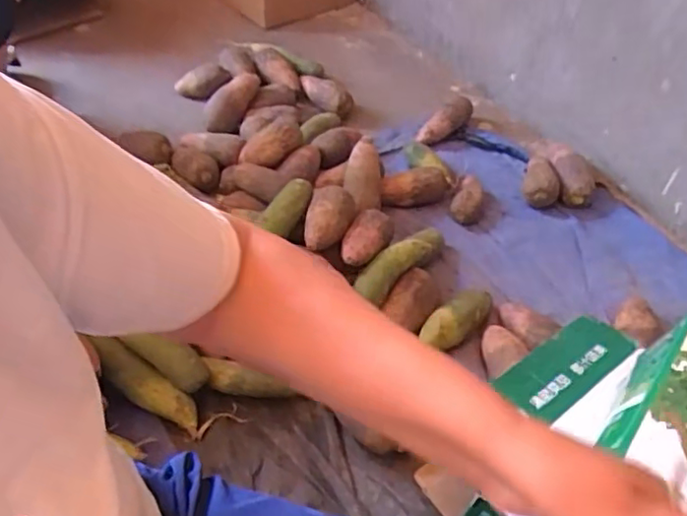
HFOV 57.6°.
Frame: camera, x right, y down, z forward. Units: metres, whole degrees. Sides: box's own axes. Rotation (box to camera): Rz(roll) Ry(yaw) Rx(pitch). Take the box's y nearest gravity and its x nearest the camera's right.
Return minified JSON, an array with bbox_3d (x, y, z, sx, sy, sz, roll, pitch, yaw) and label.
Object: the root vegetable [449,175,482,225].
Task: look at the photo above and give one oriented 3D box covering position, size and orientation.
[{"bbox_3d":[0.260,-0.113,1.295,0.066,0.054,0.111,19,47,12],"label":"root vegetable"}]

